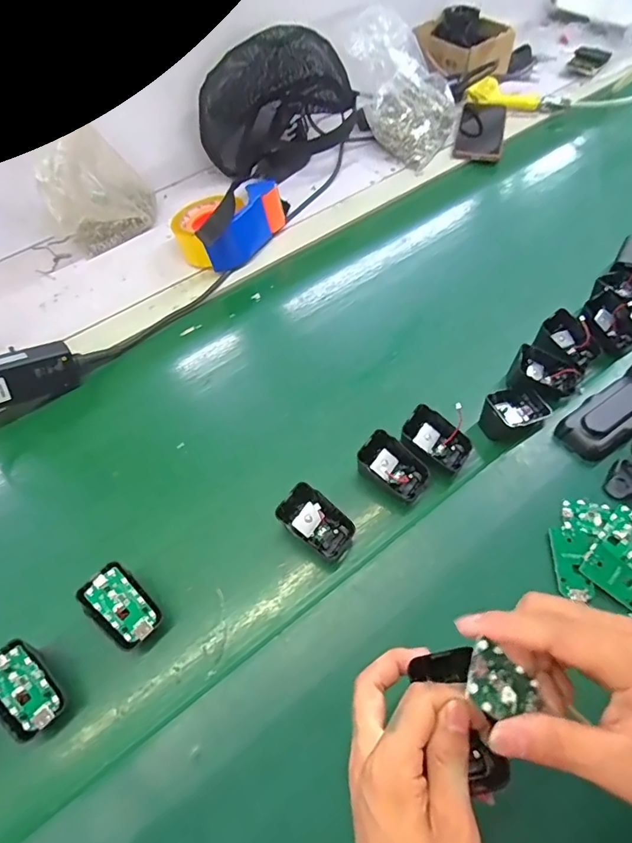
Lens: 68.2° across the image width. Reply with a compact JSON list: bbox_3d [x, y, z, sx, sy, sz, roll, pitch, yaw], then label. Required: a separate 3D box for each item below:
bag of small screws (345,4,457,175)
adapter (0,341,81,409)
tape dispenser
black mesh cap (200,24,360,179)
[{"bbox_3d":[0.148,-0.541,0.758,0.164,0.153,0.159,32,64,22],"label":"bag of small screws"},{"bbox_3d":[-0.329,-0.049,0.521,0.115,0.048,0.033,-23,57,-33],"label":"adapter"},{"bbox_3d":[-0.122,-0.288,0.665,0.103,0.075,0.165,36,66,23],"label":"tape dispenser"},{"bbox_3d":[-0.070,-0.511,0.748,0.238,0.166,0.115,-17,58,-7],"label":"black mesh cap"}]

